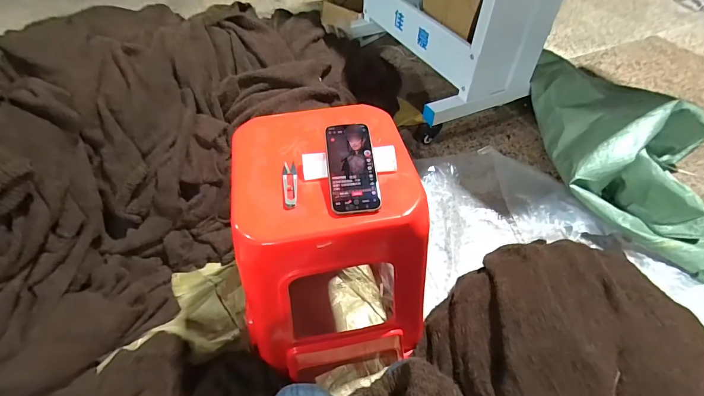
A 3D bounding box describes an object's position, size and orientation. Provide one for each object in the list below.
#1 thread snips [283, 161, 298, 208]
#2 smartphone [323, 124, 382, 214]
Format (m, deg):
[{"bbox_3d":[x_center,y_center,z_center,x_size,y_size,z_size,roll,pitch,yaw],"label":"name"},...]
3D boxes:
[{"bbox_3d":[-0.098,-0.023,0.570,0.023,0.007,0.098,-8,50,-7],"label":"thread snips"},{"bbox_3d":[0.000,-0.050,0.561,0.075,0.008,0.155,-5,65,-5],"label":"smartphone"}]

